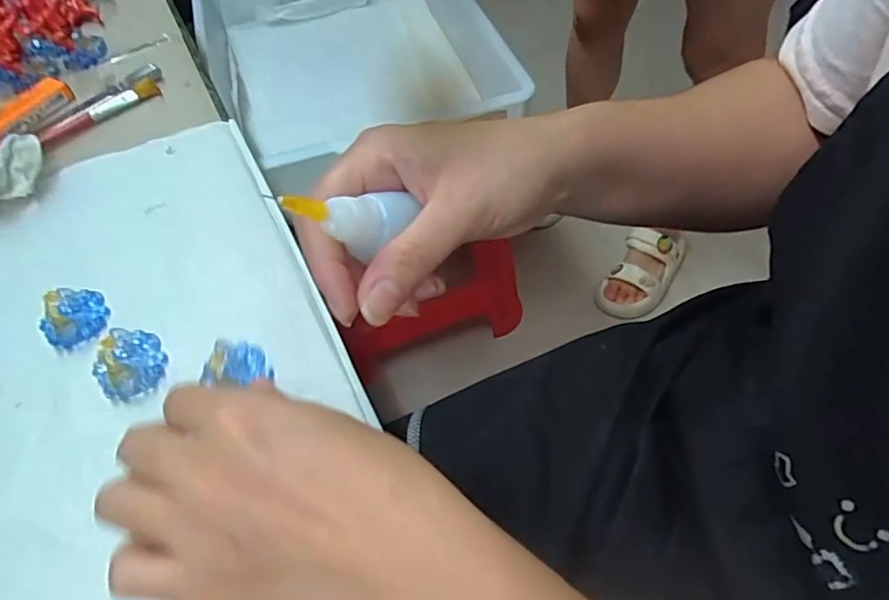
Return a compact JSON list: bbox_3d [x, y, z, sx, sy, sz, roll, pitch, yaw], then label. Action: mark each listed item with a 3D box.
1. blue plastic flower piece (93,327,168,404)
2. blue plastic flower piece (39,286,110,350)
[{"bbox_3d":[-0.150,0.029,0.267,0.030,0.010,0.038,-32,58,-16],"label":"blue plastic flower piece"},{"bbox_3d":[-0.188,0.006,0.285,0.027,0.010,0.037,-28,57,-14],"label":"blue plastic flower piece"}]

